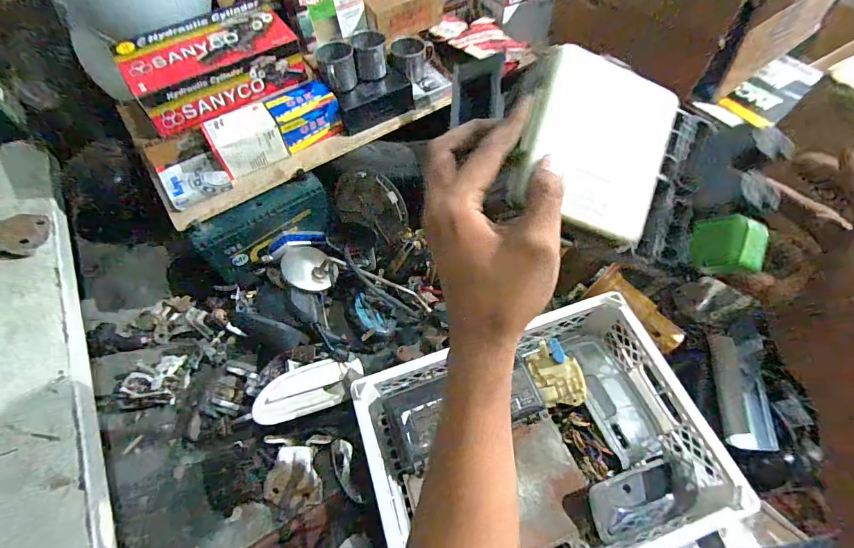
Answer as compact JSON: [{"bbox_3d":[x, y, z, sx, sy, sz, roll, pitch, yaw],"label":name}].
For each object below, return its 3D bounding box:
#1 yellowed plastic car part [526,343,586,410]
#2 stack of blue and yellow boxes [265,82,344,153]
[{"bbox_3d":[0.207,0.160,0.656,0.073,0.018,0.105,-13,59,-6],"label":"yellowed plastic car part"},{"bbox_3d":[-0.220,-0.282,0.736,0.112,0.076,0.076,-32,63,-17],"label":"stack of blue and yellow boxes"}]

